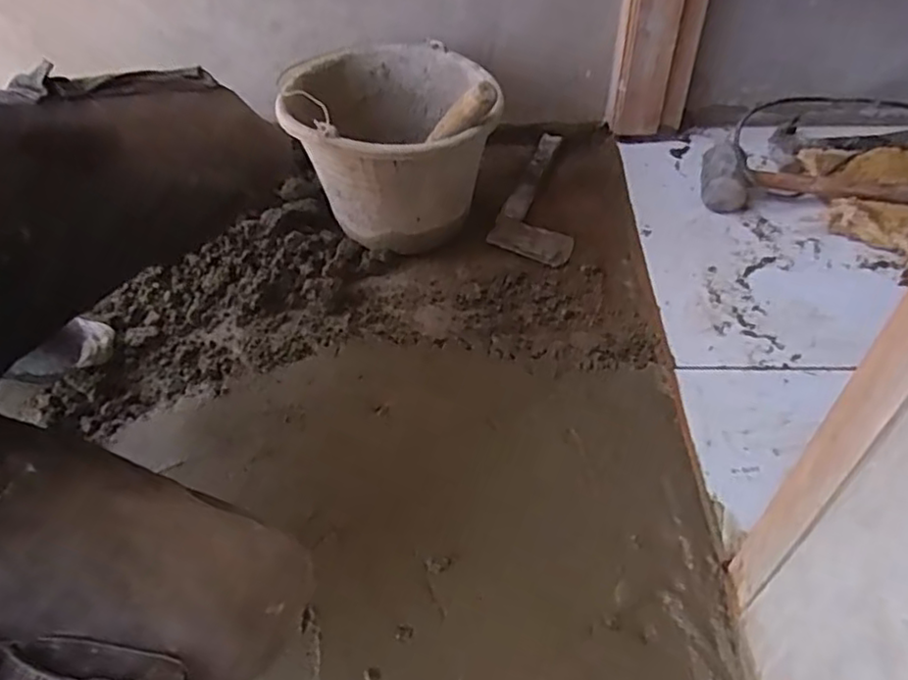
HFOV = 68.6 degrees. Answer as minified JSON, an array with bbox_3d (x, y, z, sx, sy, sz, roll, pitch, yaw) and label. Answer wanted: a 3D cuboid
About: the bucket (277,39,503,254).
[{"bbox_3d":[-0.087,-0.266,0.919,0.270,0.218,0.284,-9,49,-5],"label":"bucket"}]

